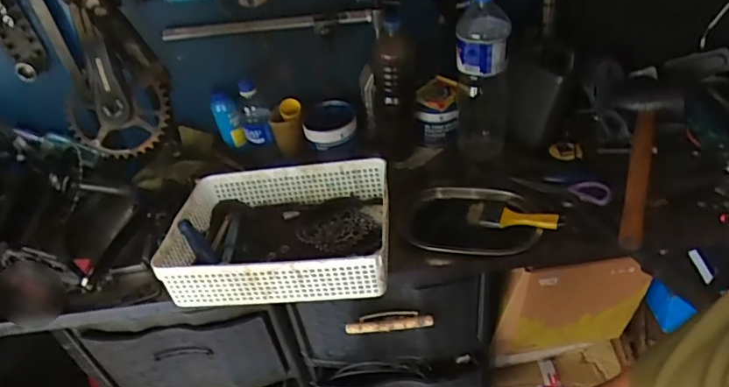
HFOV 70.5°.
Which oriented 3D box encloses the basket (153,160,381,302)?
[{"bbox_3d":[-0.129,0.055,0.813,0.332,0.085,0.245,-4,40,7],"label":"basket"}]

